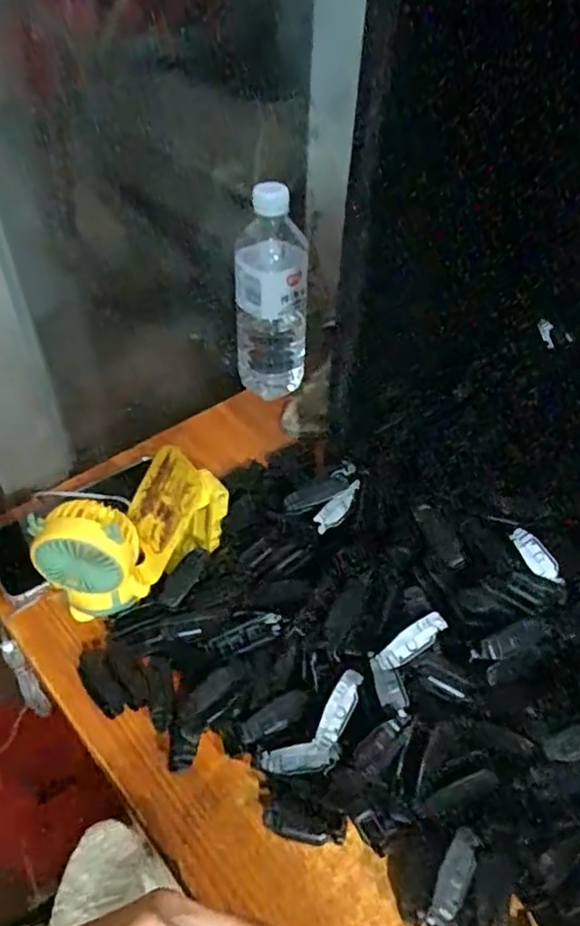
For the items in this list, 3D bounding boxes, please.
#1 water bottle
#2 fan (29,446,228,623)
[{"bbox_3d":[-0.018,-0.169,0.629,0.069,0.205,0.060,-2,44,-5],"label":"water bottle"},{"bbox_3d":[-0.111,0.058,0.465,0.063,0.104,0.131,32,51,27],"label":"fan"}]

